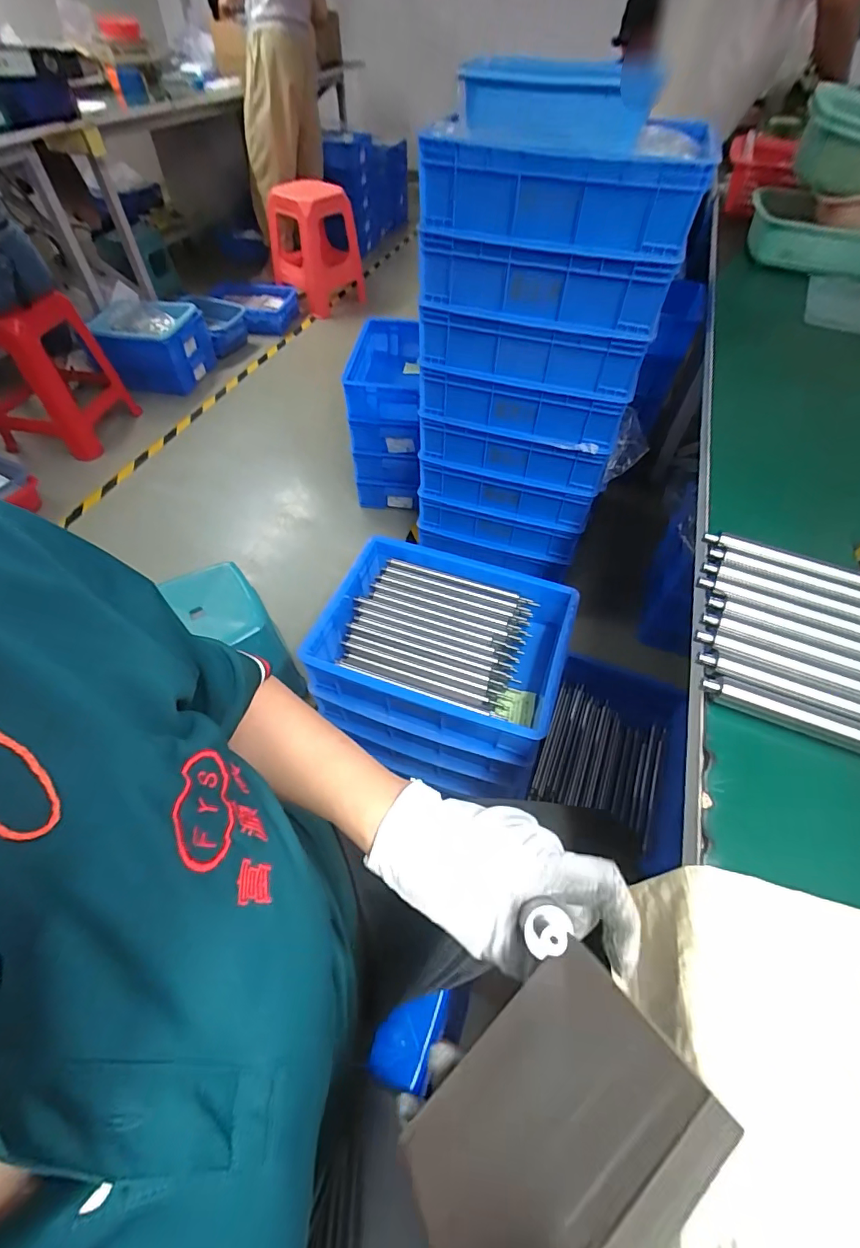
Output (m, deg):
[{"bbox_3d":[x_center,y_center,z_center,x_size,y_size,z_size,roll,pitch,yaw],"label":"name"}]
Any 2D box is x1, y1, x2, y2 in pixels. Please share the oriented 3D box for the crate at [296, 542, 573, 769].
[{"bbox_3d":[0.021,0.029,0.853,0.411,0.120,0.305,17,55,11],"label":"crate"}]

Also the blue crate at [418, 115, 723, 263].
[{"bbox_3d":[0.207,-0.666,0.724,0.400,0.115,0.281,22,56,15],"label":"blue crate"}]

